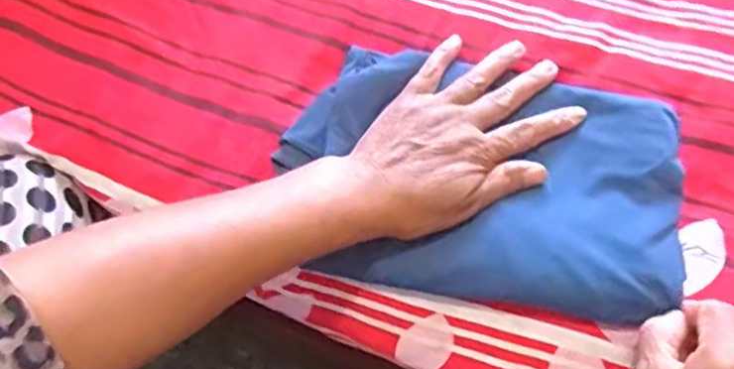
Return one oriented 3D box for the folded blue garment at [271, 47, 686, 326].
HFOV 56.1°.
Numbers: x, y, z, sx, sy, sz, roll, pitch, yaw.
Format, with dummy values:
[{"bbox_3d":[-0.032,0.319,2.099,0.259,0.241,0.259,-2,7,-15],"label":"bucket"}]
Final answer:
[{"bbox_3d":[0.073,-0.008,0.464,0.259,0.033,0.167,10,68,6],"label":"folded blue garment"}]

